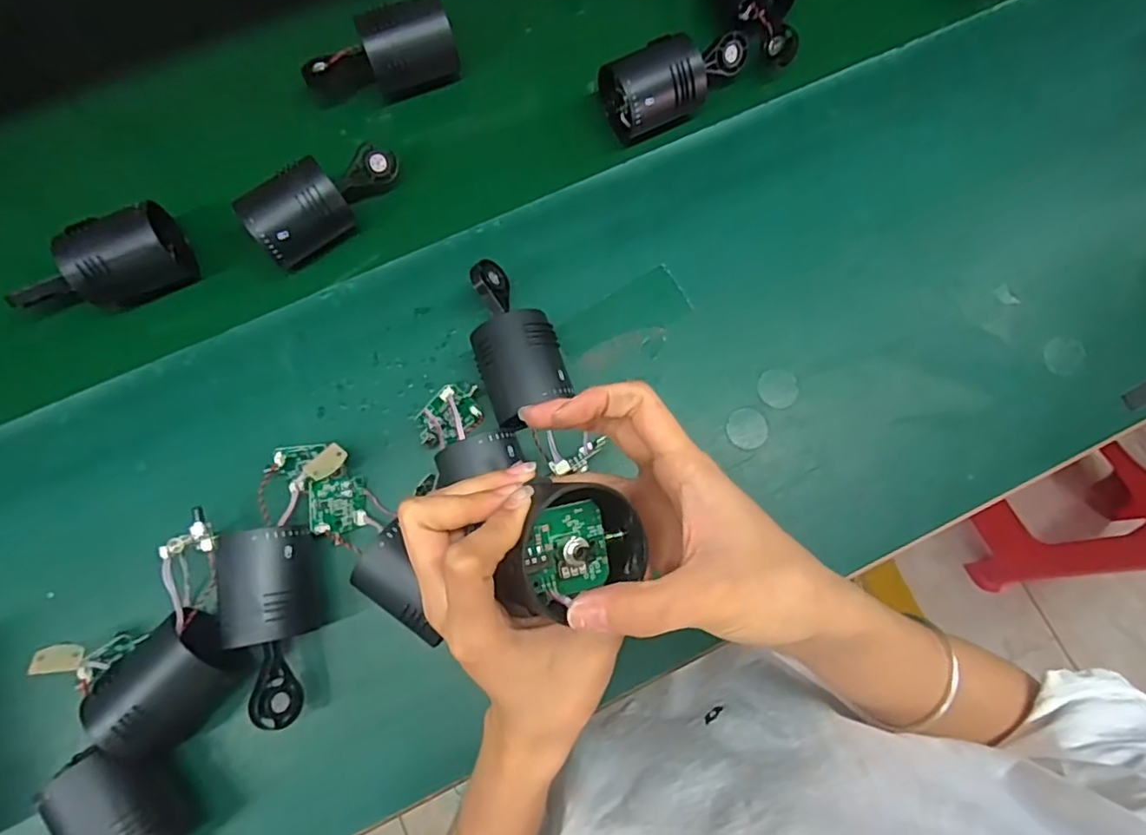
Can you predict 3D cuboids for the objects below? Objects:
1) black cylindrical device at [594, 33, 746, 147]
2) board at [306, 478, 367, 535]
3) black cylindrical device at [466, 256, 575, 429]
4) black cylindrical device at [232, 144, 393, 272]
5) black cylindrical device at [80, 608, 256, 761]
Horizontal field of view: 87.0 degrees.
[{"bbox_3d":[0.084,-0.263,0.464,0.116,0.042,0.053,-26,79,-6],"label":"black cylindrical device"},{"bbox_3d":[-0.153,0.057,0.395,0.036,0.005,0.034,-3,92,-39],"label":"board"},{"bbox_3d":[-0.041,-0.050,0.413,0.055,0.055,0.116,-22,79,-5],"label":"black cylindrical device"},{"bbox_3d":[-0.180,-0.159,0.438,0.049,0.045,0.117,44,67,7],"label":"black cylindrical device"},{"bbox_3d":[-0.232,0.154,0.352,0.073,0.047,0.056,-44,82,-9],"label":"black cylindrical device"}]

